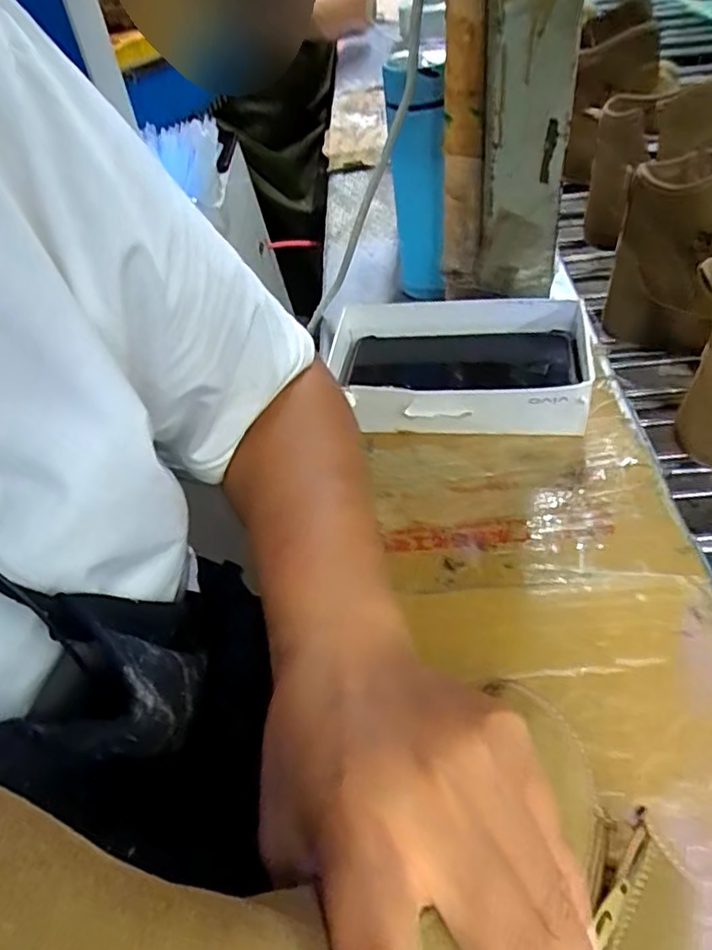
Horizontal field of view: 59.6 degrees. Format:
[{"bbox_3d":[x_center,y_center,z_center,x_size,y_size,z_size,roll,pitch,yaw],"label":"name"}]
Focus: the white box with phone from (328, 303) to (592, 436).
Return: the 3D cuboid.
[{"bbox_3d":[0.072,-0.079,0.464,0.187,0.053,0.111,4,49,13],"label":"white box with phone"}]

